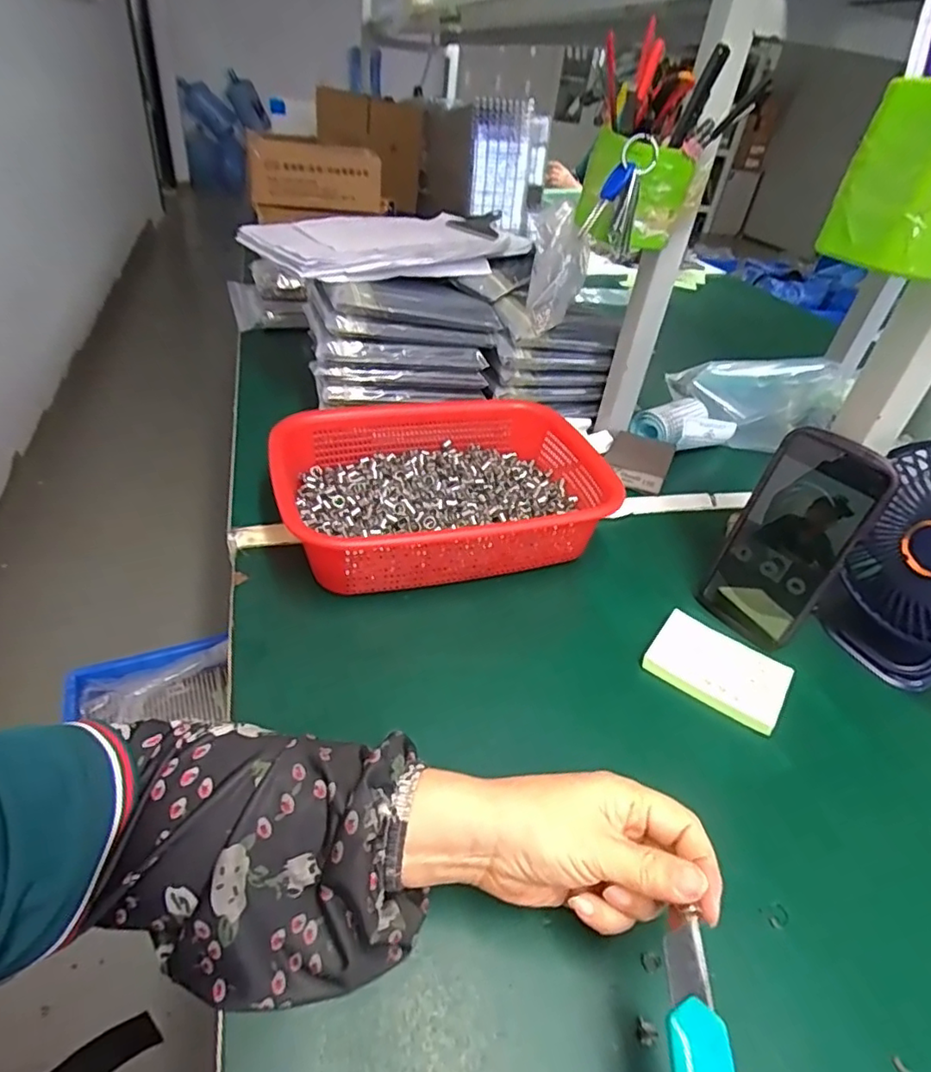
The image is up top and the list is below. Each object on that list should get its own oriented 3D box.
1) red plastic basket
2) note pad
[{"bbox_3d":[-0.016,-0.042,0.530,0.281,0.073,0.209,-8,41,-20],"label":"red plastic basket"},{"bbox_3d":[0.189,0.098,0.437,0.094,0.011,0.069,28,42,24],"label":"note pad"}]

